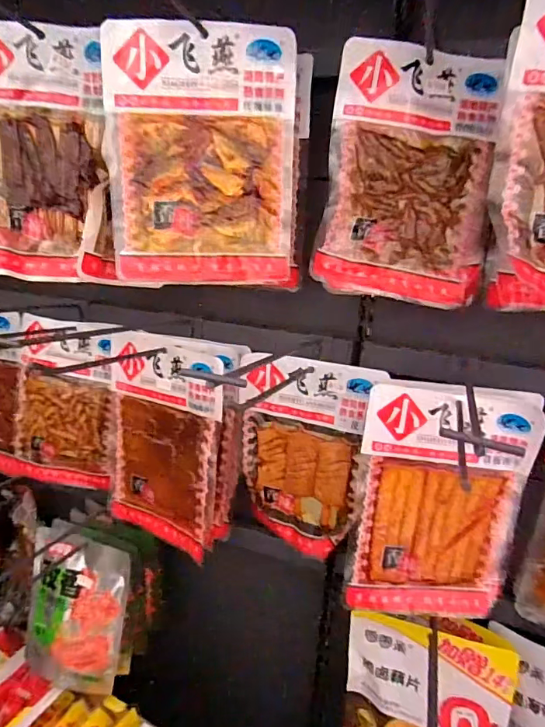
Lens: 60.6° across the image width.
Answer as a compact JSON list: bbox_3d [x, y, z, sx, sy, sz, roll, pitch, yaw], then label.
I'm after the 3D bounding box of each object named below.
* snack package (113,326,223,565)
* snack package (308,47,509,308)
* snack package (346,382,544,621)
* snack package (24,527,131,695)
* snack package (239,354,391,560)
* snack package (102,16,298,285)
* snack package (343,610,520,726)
[{"bbox_3d":[-0.132,0.098,0.568,0.159,0.242,0.027,13,17,30],"label":"snack package"},{"bbox_3d":[0.123,-0.167,0.422,0.144,0.206,0.037,7,15,11],"label":"snack package"},{"bbox_3d":[0.171,0.143,0.476,0.167,0.241,0.029,5,15,1],"label":"snack package"},{"bbox_3d":[-0.262,0.329,0.617,0.140,0.187,0.021,6,-7,13],"label":"snack package"},{"bbox_3d":[0.030,0.106,0.547,0.149,0.223,0.028,12,16,25],"label":"snack package"},{"bbox_3d":[-0.064,-0.190,0.436,0.174,0.217,0.027,2,15,-10],"label":"snack package"},{"bbox_3d":[0.168,0.400,0.534,0.173,0.218,0.054,8,15,15],"label":"snack package"}]

